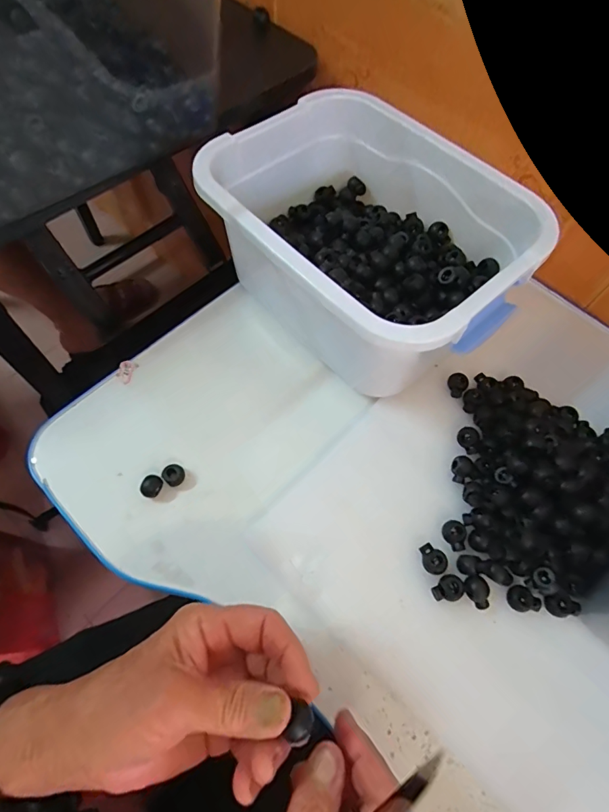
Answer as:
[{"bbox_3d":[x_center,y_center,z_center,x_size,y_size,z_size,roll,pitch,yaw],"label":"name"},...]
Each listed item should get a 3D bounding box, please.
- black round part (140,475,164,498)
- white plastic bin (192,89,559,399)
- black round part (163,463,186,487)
[{"bbox_3d":[-0.120,0.064,0.347,0.013,0.014,0.017,41,69,16],"label":"black round part"},{"bbox_3d":[0.047,-0.130,0.380,0.191,0.125,0.250,-35,70,-17],"label":"white plastic bin"},{"bbox_3d":[-0.104,0.056,0.354,0.016,0.011,0.015,1,64,-2],"label":"black round part"}]

